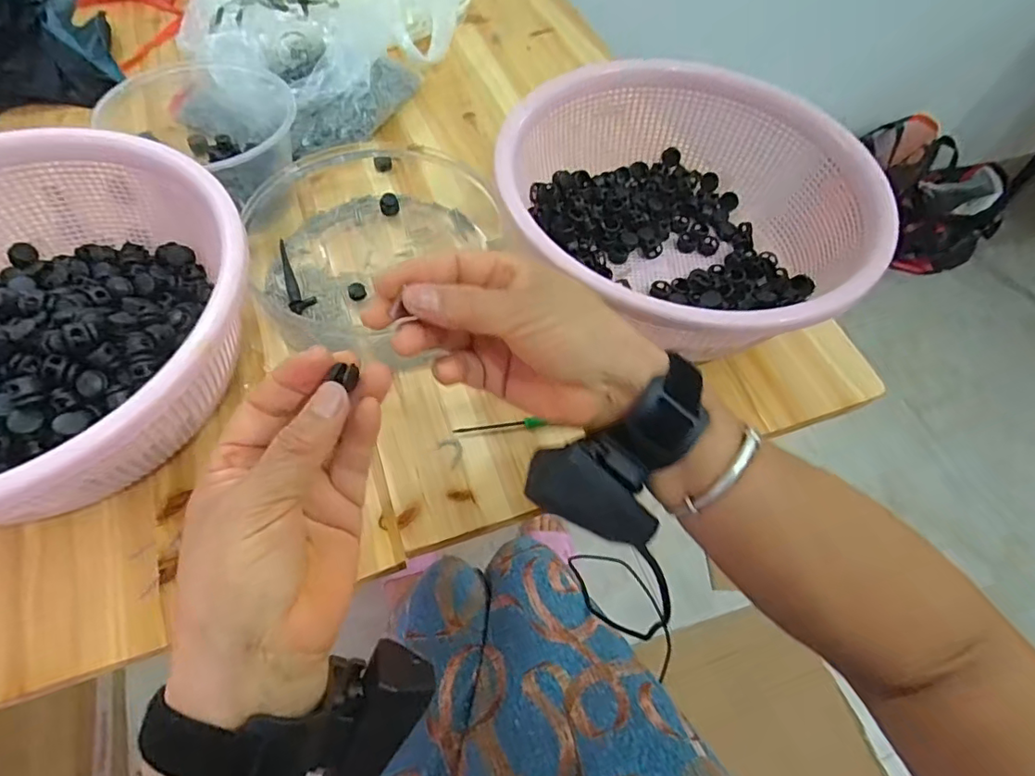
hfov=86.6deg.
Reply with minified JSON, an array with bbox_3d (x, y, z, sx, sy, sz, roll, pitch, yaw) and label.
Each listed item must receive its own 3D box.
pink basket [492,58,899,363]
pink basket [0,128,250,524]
[{"bbox_3d":[0.114,-0.130,0.427,0.255,0.113,0.270,1,58,-2],"label":"pink basket"},{"bbox_3d":[-0.348,-0.059,0.360,0.325,0.115,0.309,1,58,-2],"label":"pink basket"}]

